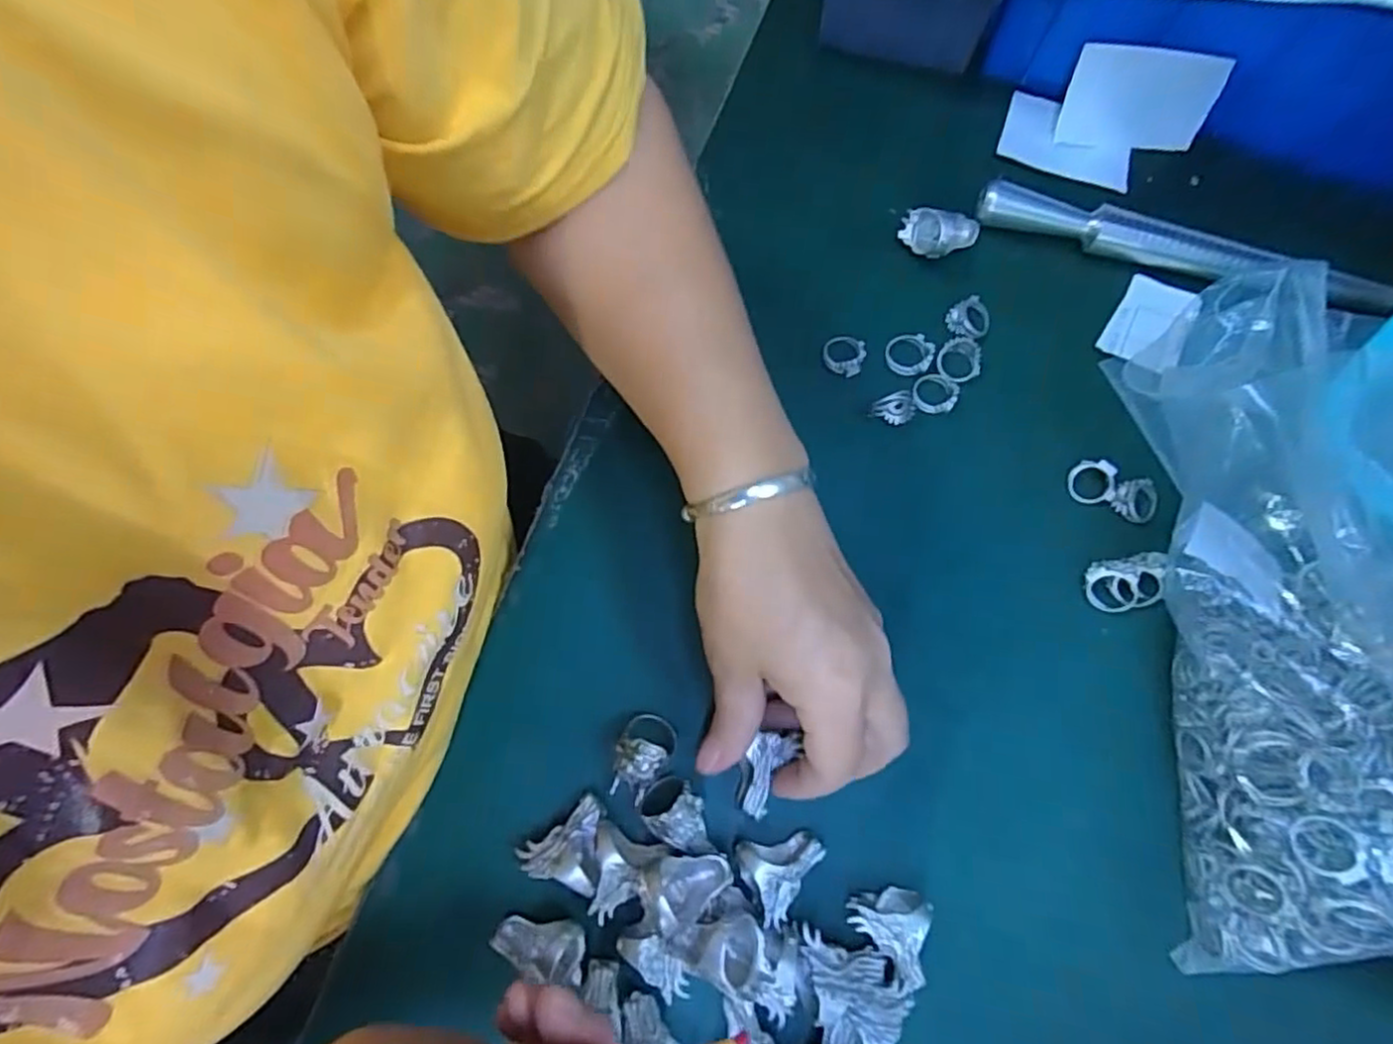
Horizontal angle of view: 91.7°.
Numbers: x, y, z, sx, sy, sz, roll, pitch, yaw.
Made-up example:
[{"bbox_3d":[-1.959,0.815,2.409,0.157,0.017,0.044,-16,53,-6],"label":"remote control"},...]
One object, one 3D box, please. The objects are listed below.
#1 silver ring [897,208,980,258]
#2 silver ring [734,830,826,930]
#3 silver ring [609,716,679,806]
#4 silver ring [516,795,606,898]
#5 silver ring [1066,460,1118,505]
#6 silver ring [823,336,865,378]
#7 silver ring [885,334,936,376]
[{"bbox_3d":[0.130,-0.151,0.359,0.041,0.021,0.022,5,77,3],"label":"silver ring"},{"bbox_3d":[0.035,0.149,0.283,0.036,0.028,0.032,0,77,2],"label":"silver ring"},{"bbox_3d":[-0.024,0.104,0.297,0.023,0.025,0.037,22,78,7],"label":"silver ring"},{"bbox_3d":[-0.057,0.135,0.285,0.032,0.027,0.033,0,77,2],"label":"silver ring"},{"bbox_3d":[0.194,-0.019,0.332,0.021,0.004,0.021,2,97,17],"label":"silver ring"},{"bbox_3d":[0.077,-0.087,0.352,0.021,0.006,0.021,0,77,2],"label":"silver ring"},{"bbox_3d":[0.110,-0.087,0.349,0.024,0.005,0.022,2,77,2],"label":"silver ring"}]

